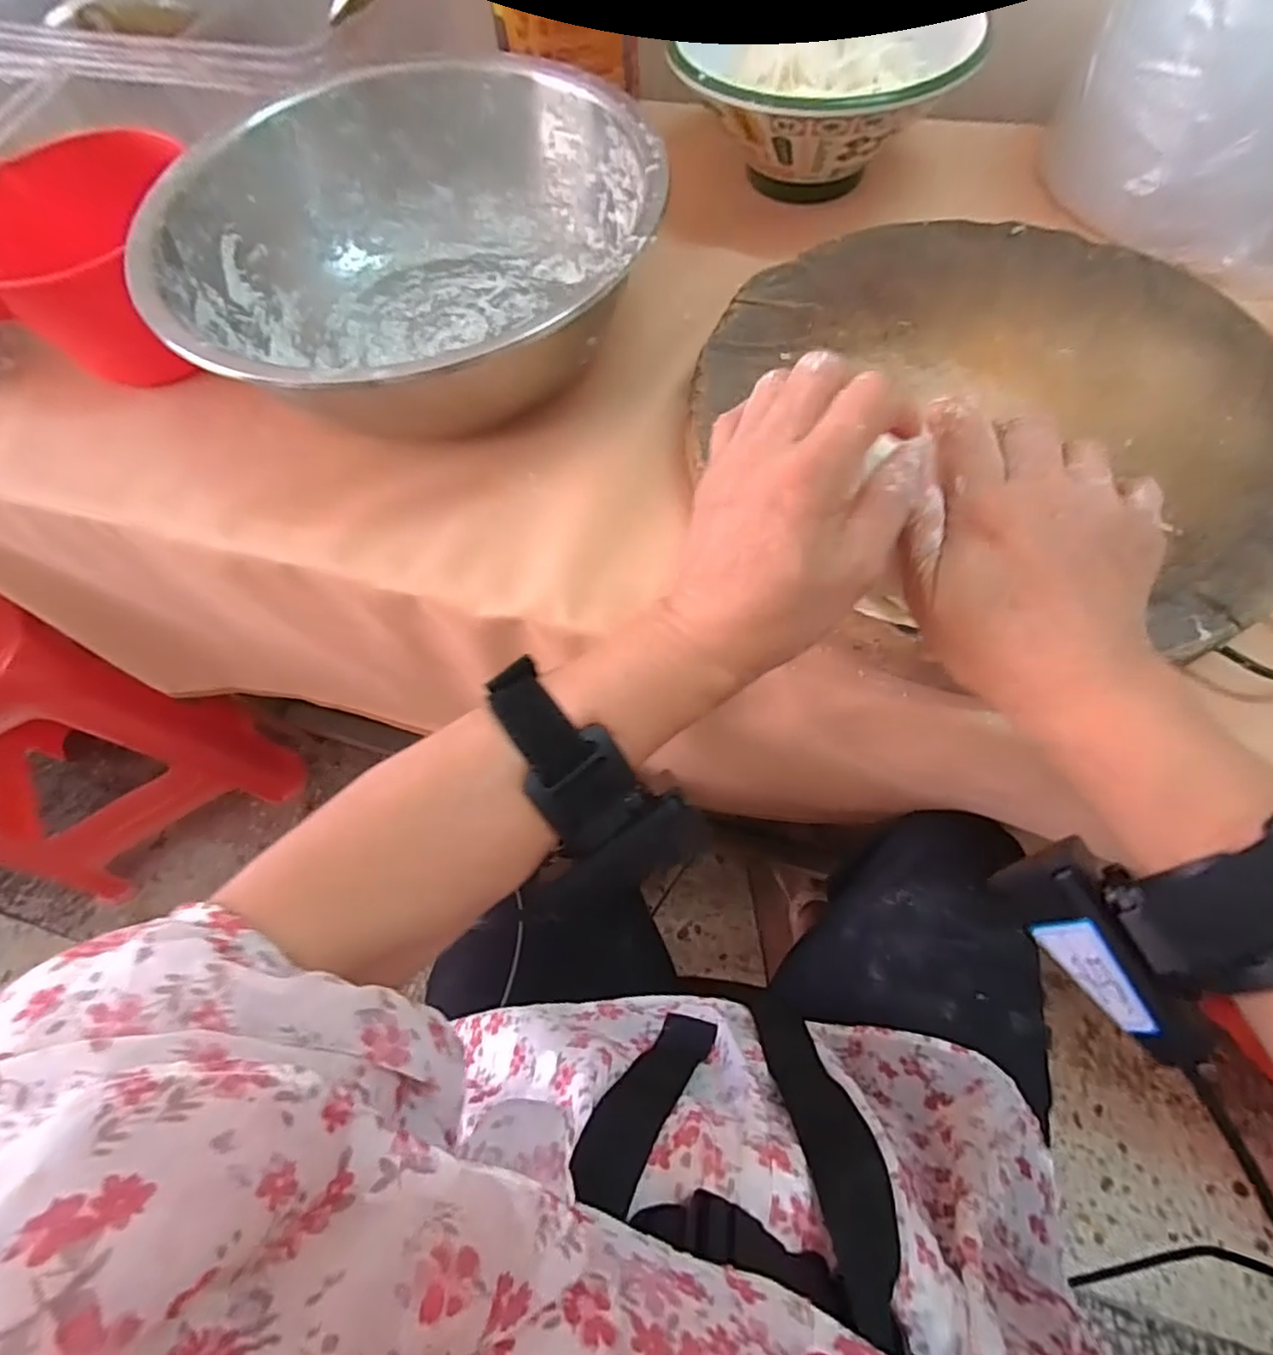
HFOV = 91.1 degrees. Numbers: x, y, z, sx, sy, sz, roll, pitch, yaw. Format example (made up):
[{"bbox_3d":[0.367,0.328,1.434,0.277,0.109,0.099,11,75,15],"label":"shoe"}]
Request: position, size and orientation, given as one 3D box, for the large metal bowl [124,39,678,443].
[{"bbox_3d":[-0.159,-0.324,0.468,0.323,0.106,0.323,-1,65,3],"label":"large metal bowl"}]

